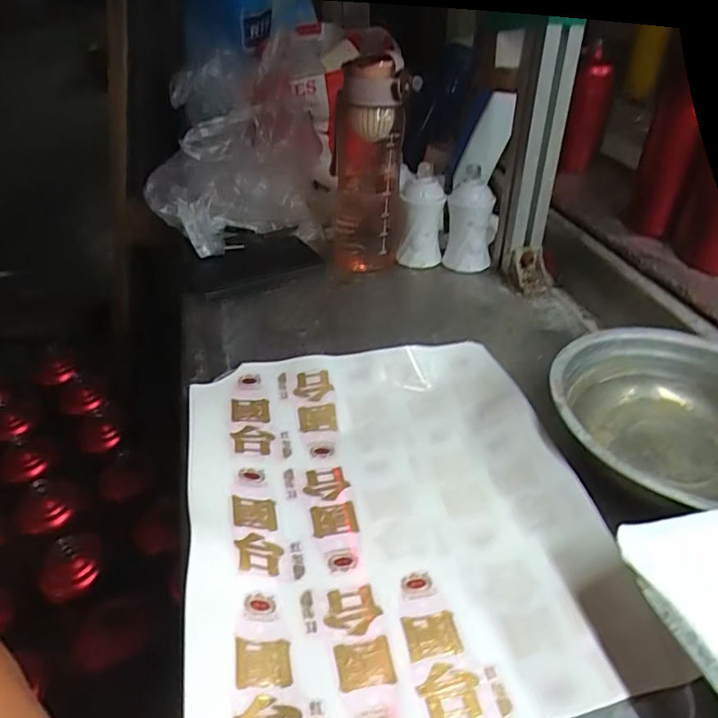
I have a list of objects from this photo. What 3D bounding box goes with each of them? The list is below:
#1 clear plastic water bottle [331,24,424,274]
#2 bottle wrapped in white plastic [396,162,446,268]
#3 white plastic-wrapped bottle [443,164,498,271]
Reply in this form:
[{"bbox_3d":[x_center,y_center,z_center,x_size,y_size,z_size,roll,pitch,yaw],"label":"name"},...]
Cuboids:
[{"bbox_3d":[0.013,-0.222,0.664,0.094,0.252,0.073,-6,35,-4],"label":"clear plastic water bottle"},{"bbox_3d":[0.078,-0.177,0.710,0.055,0.114,0.068,2,35,9],"label":"bottle wrapped in white plastic"},{"bbox_3d":[0.135,-0.166,0.693,0.059,0.109,0.051,-6,35,-4],"label":"white plastic-wrapped bottle"}]

